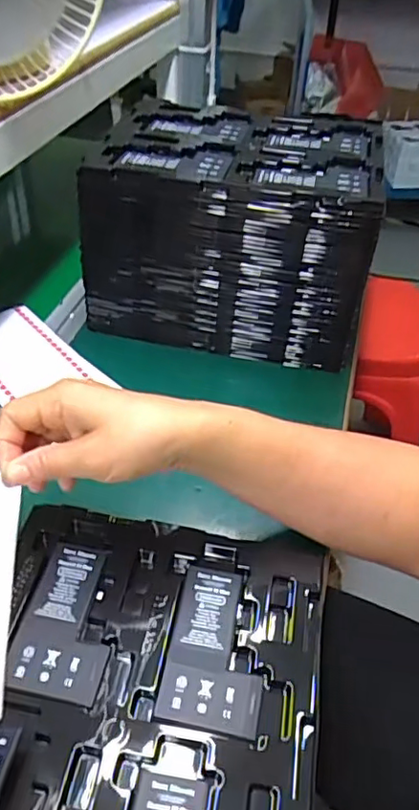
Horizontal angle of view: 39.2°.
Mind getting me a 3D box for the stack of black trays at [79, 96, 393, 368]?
[{"bbox_3d":[0.028,-0.188,0.638,0.274,0.177,0.201,9,43,7],"label":"stack of black trays"}]

